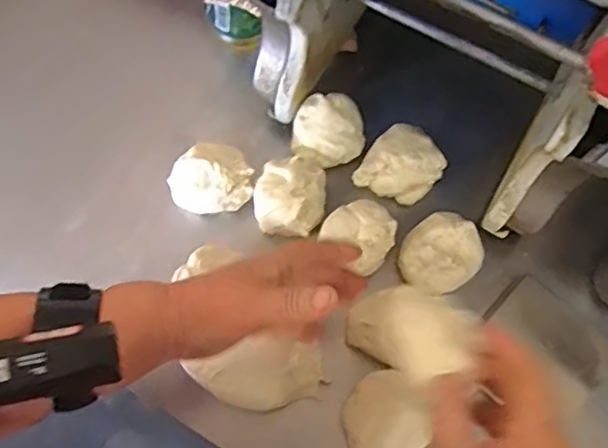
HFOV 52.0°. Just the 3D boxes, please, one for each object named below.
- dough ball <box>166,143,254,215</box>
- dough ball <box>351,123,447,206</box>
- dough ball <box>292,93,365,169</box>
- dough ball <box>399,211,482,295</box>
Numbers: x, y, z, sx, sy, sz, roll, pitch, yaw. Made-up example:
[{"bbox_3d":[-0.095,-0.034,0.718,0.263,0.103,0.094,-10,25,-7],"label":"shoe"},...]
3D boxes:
[{"bbox_3d":[-0.084,-0.039,0.572,0.076,0.055,0.063,2,69,-1],"label":"dough ball"},{"bbox_3d":[0.091,-0.052,0.583,0.066,0.040,0.075,31,71,9],"label":"dough ball"},{"bbox_3d":[0.022,-0.084,0.589,0.064,0.047,0.059,1,69,-2],"label":"dough ball"},{"bbox_3d":[0.118,0.030,0.553,0.073,0.051,0.066,-35,75,-14],"label":"dough ball"}]

